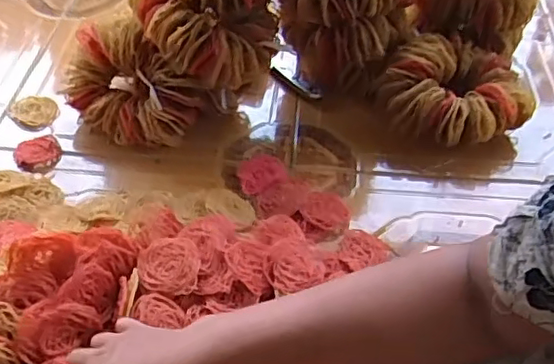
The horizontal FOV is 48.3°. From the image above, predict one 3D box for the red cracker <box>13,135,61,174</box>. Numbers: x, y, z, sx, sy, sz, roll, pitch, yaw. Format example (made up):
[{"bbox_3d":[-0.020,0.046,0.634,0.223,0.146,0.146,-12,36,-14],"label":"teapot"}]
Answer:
[{"bbox_3d":[-0.306,-0.037,0.789,0.055,0.015,0.068,-20,50,-18],"label":"red cracker"}]

